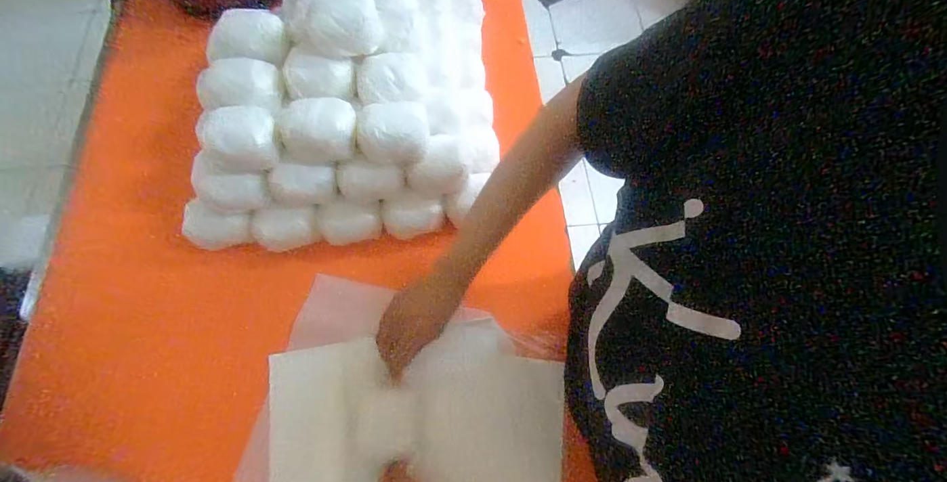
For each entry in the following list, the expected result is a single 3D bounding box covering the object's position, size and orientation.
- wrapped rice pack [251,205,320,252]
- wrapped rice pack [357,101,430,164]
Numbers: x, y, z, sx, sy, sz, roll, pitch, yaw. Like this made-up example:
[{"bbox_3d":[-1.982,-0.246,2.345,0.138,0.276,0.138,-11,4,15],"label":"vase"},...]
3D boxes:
[{"bbox_3d":[-0.226,-0.016,0.525,0.078,0.039,0.041,-5,68,-4],"label":"wrapped rice pack"},{"bbox_3d":[-0.089,-0.122,0.490,0.074,0.046,0.061,-2,68,-2],"label":"wrapped rice pack"}]

